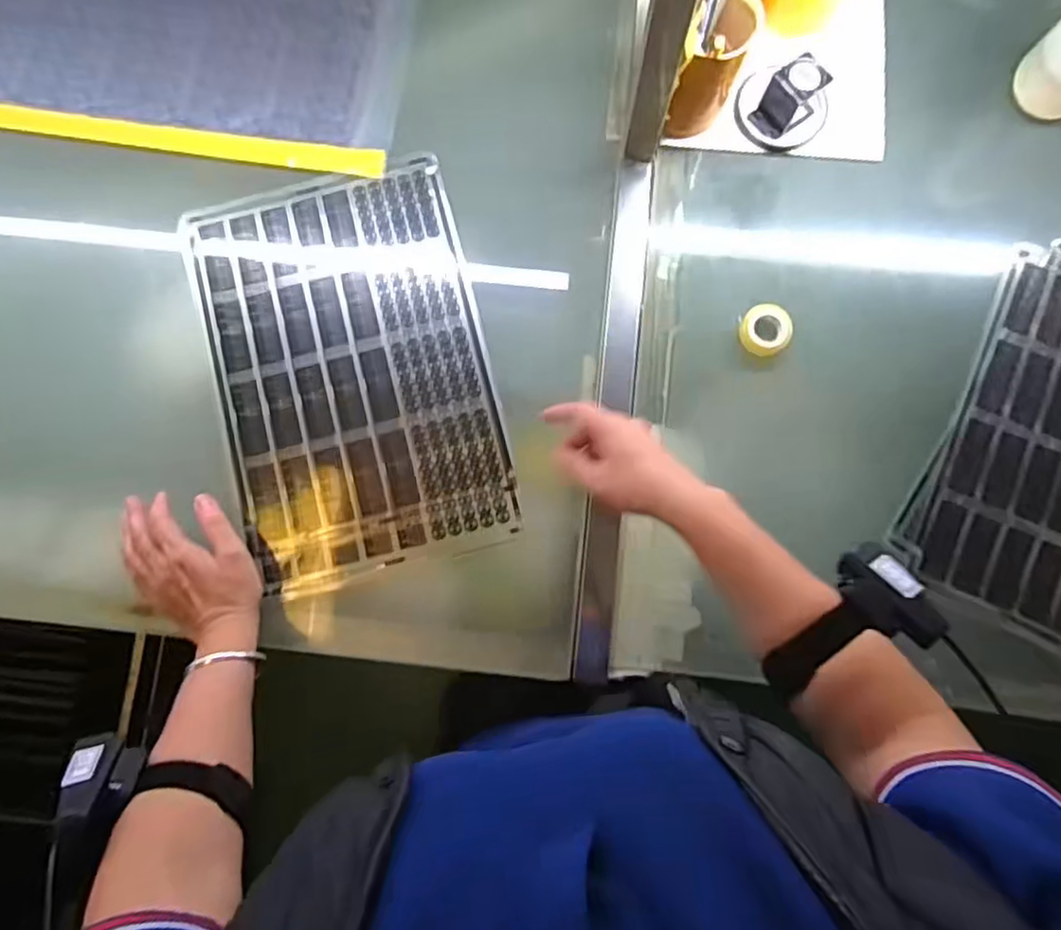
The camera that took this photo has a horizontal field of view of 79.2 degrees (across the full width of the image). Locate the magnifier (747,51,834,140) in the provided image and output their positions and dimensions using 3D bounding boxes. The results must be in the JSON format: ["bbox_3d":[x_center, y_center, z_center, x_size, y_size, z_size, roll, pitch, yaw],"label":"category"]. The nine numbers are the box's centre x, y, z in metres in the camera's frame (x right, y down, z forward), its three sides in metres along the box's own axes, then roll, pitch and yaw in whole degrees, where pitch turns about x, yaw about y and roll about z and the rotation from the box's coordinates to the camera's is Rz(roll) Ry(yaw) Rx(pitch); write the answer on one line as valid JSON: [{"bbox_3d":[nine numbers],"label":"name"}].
[{"bbox_3d":[0.239,-0.337,0.585,0.053,0.046,0.037,-41,83,-5],"label":"magnifier"}]

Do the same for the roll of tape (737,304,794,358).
[{"bbox_3d":[0.211,-0.121,0.574,0.043,0.017,0.045,0,82,1],"label":"roll of tape"}]

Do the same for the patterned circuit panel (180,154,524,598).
[{"bbox_3d":[-0.163,-0.089,0.583,0.242,0.007,0.360,-15,82,-2],"label":"patterned circuit panel"}]

